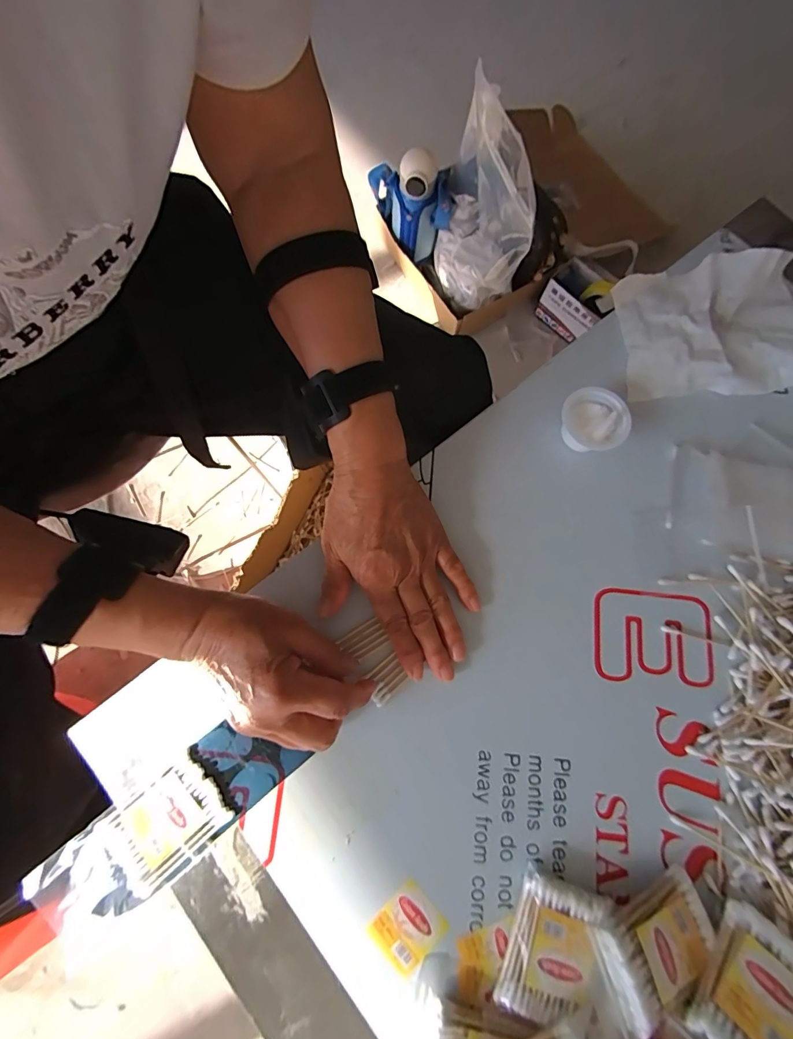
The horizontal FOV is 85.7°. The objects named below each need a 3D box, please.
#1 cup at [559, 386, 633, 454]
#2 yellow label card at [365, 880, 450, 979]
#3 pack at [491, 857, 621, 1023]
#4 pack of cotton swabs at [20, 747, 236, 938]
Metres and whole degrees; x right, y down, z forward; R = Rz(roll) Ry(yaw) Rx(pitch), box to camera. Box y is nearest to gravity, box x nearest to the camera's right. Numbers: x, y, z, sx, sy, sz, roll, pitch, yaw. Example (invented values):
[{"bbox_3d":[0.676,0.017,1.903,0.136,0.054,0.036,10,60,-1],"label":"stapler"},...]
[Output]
[{"bbox_3d":[0.166,-0.082,0.360,0.045,0.027,0.052,-22,79,-7],"label":"cup"},{"bbox_3d":[0.007,0.275,0.285,0.043,0.004,0.039,-42,82,-11],"label":"yellow label card"},{"bbox_3d":[0.100,0.280,0.276,0.053,0.026,0.080,24,77,3],"label":"pack"},{"bbox_3d":[-0.182,0.227,0.293,0.130,0.014,0.061,-36,82,-10],"label":"pack of cotton swabs"}]

